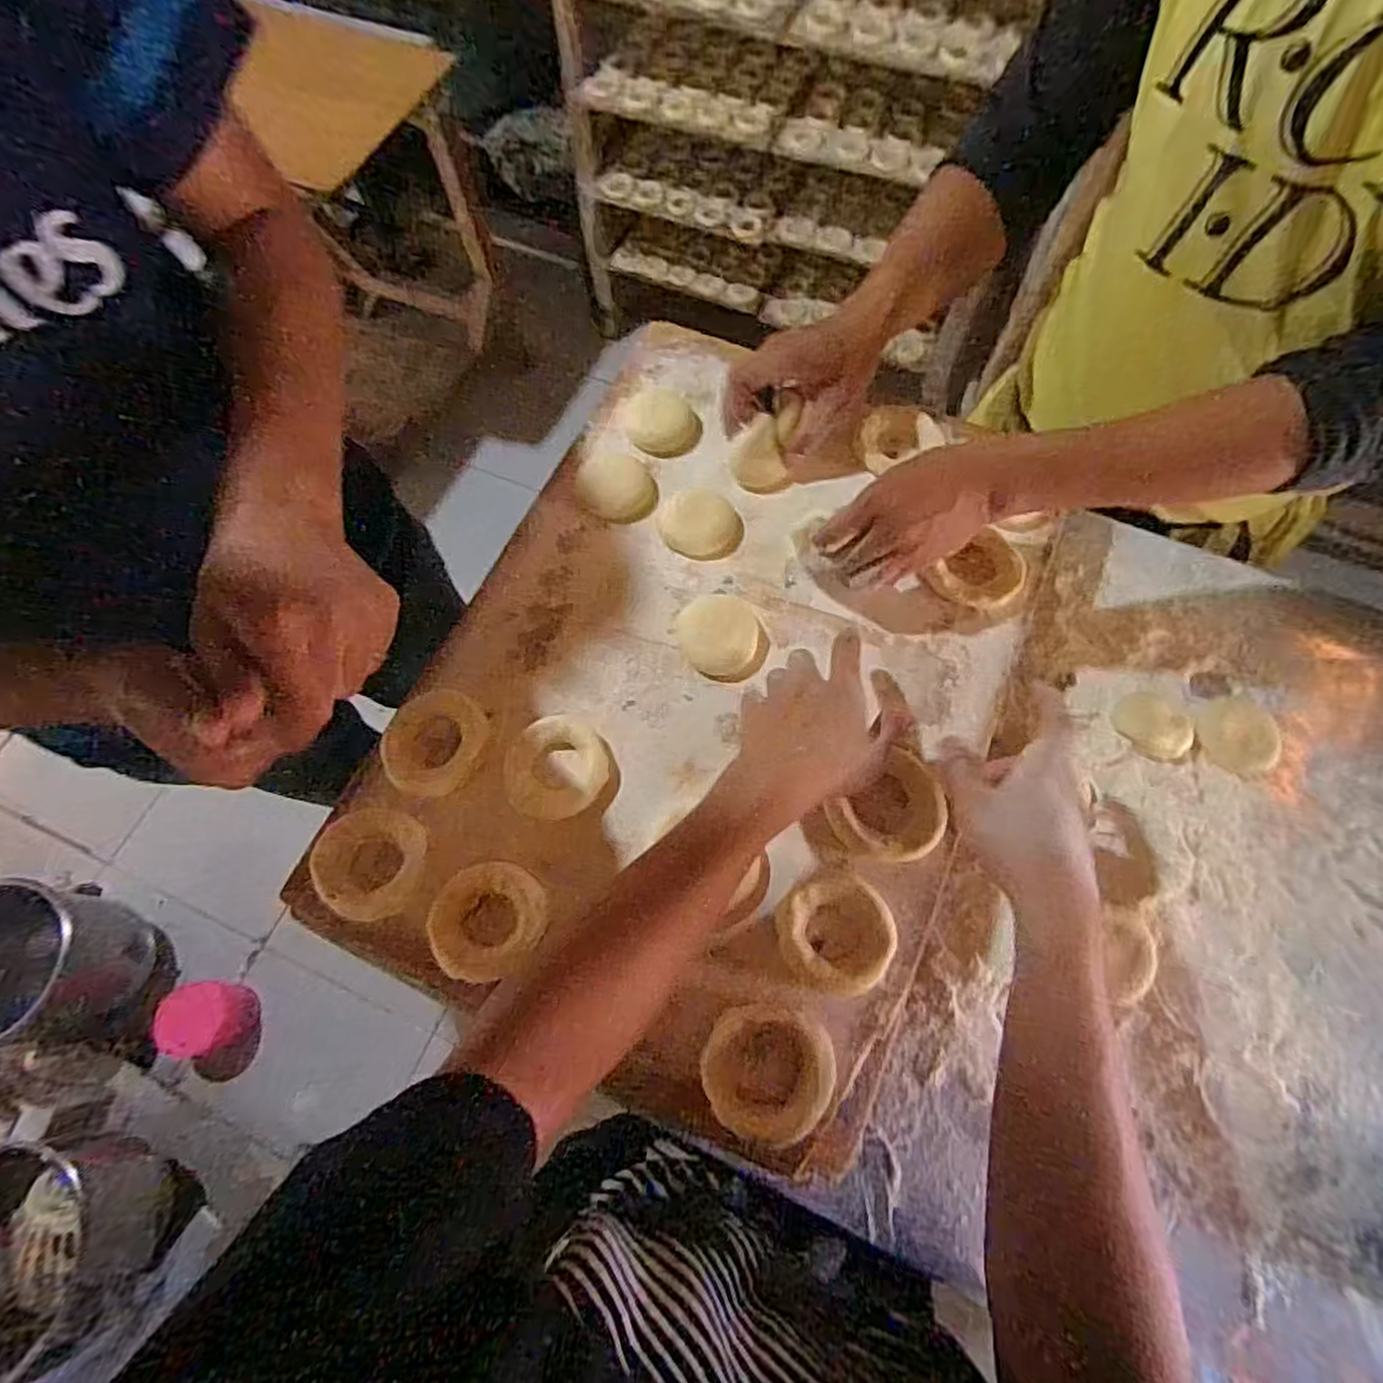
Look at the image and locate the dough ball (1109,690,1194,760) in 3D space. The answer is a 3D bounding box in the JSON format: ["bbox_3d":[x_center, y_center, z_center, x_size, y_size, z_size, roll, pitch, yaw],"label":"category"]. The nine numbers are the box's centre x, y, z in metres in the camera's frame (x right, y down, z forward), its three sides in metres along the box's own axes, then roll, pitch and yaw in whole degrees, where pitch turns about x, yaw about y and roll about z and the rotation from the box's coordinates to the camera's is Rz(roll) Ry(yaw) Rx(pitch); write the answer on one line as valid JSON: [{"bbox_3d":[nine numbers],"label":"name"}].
[{"bbox_3d":[0.388,0.027,0.581,0.058,0.032,0.056,-1,68,3],"label":"dough ball"}]

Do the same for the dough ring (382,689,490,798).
[{"bbox_3d":[-0.195,0.037,0.529,0.072,0.013,0.082,8,68,6],"label":"dough ring"}]

